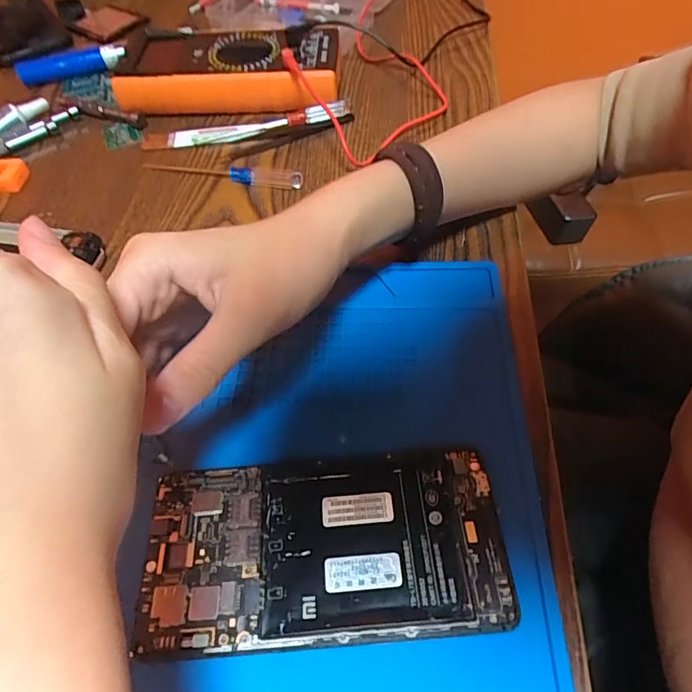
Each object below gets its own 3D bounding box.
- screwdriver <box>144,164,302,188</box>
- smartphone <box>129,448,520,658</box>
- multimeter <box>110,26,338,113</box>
[{"bbox_3d":[-0.092,-0.128,0.348,0.124,0.011,0.011,10,57,11],"label":"screwdriver"},{"bbox_3d":[-0.009,0.082,0.199,0.145,0.008,0.072,-4,56,1],"label":"smartphone"},{"bbox_3d":[-0.094,-0.230,0.399,0.178,0.036,0.087,2,56,5],"label":"multimeter"}]

